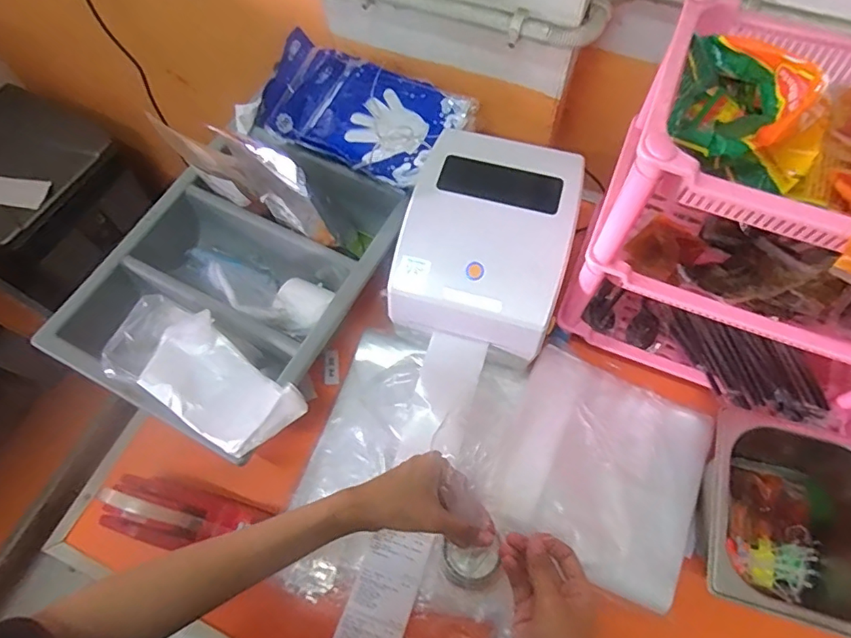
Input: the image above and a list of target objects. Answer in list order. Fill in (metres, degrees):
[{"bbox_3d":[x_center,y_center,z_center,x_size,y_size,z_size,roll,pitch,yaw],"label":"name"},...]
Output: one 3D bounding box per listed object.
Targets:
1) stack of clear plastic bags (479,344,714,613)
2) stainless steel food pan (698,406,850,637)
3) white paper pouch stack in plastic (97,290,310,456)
[{"bbox_3d":[0.187,0.155,0.558,0.204,0.021,0.210,24,67,12],"label":"stack of clear plastic bags"},{"bbox_3d":[0.350,0.194,0.512,0.158,0.090,0.179,17,66,9],"label":"stainless steel food pan"},{"bbox_3d":[-0.227,0.058,0.536,0.206,0.029,0.095,27,68,14],"label":"white paper pouch stack in plastic"}]

